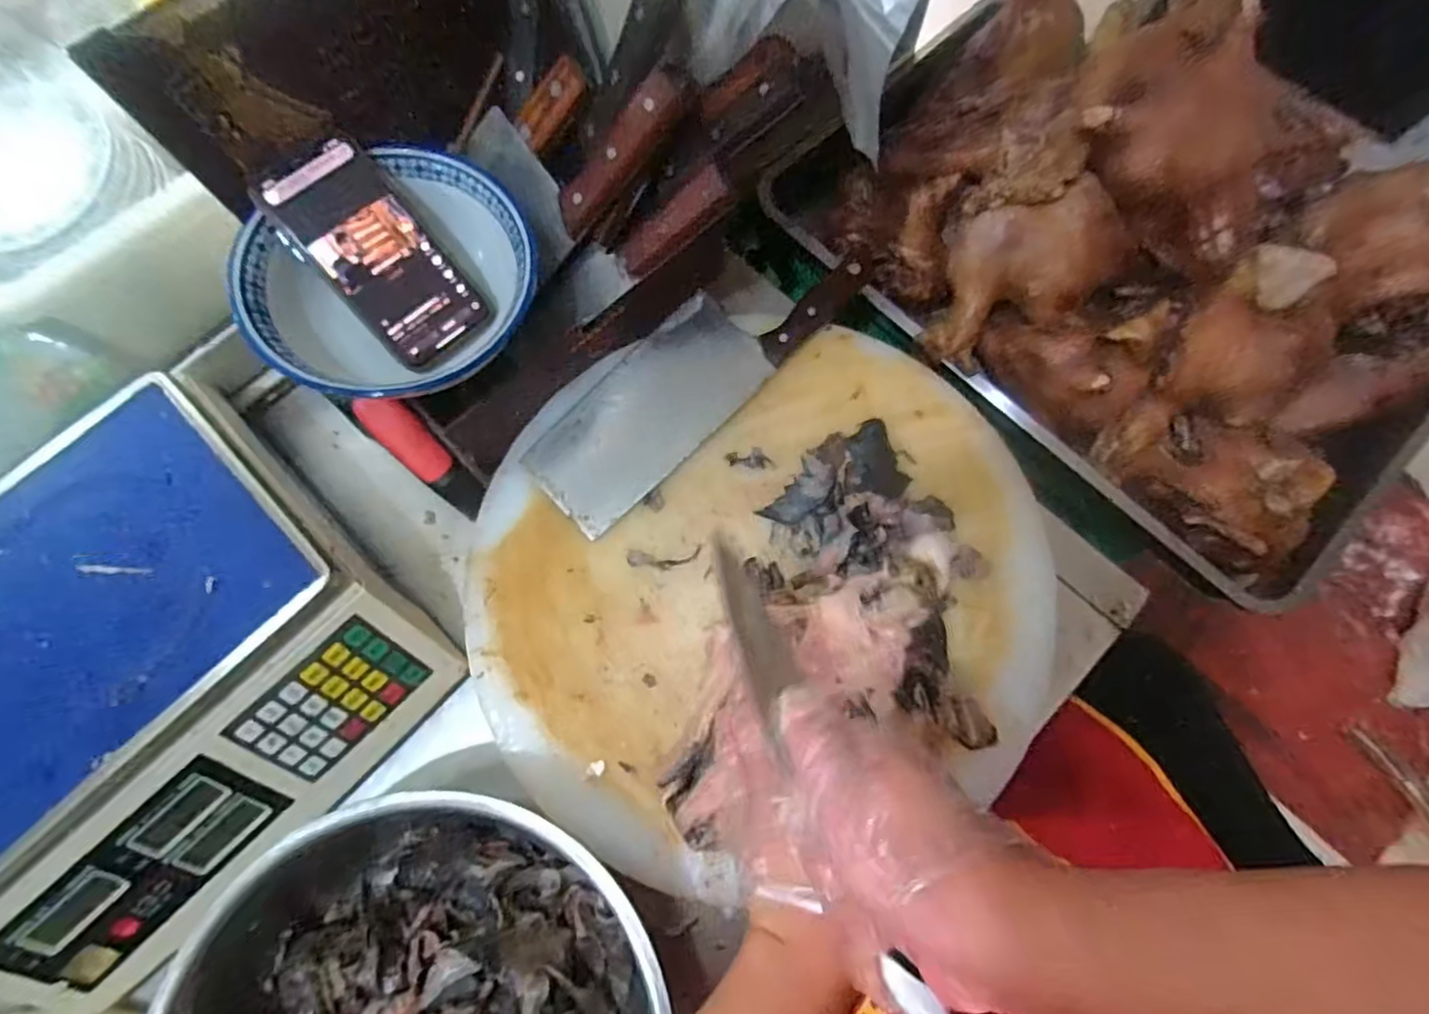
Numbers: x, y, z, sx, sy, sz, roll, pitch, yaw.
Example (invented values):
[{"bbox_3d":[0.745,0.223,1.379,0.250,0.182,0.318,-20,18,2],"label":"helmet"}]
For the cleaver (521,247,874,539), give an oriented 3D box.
[{"bbox_3d":[-0.014,-0.117,0.547,0.095,0.028,0.318,43,80,11],"label":"cleaver"}]

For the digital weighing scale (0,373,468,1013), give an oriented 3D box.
[{"bbox_3d":[-0.404,0.120,0.453,0.295,0.090,0.327,42,79,11],"label":"digital weighing scale"}]

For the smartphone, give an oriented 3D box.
[{"bbox_3d":[-0.238,-0.179,0.470,0.075,0.017,0.149,-43,106,-14],"label":"smartphone"}]

